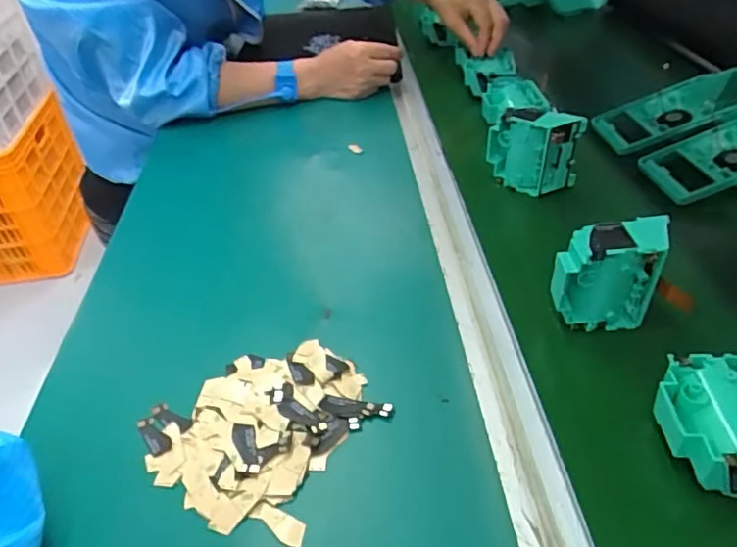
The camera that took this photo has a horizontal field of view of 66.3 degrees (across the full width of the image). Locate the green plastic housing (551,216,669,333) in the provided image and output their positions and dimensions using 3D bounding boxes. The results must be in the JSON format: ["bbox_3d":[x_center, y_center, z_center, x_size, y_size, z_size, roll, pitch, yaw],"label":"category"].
[{"bbox_3d":[0.169,0.002,0.405,0.071,0.072,0.034,-4,39,4],"label":"green plastic housing"}]

